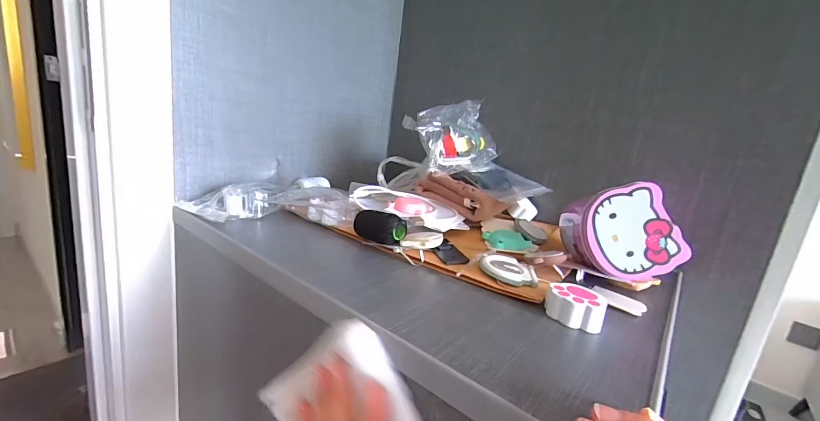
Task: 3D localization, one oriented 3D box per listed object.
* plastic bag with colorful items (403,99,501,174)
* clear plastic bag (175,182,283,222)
[{"bbox_3d":[0.057,-0.095,0.462,0.134,0.080,0.049,-4,18,-40],"label":"plastic bag with colorful items"},{"bbox_3d":[-0.211,-0.015,0.431,0.090,0.030,0.088,17,16,32],"label":"clear plastic bag"}]

